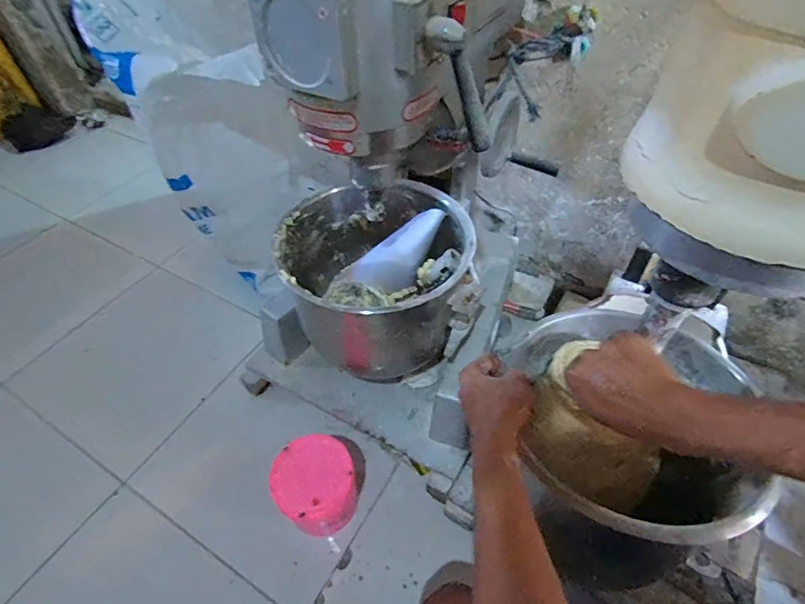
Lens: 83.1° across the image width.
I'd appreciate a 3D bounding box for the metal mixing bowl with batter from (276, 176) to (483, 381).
[{"bbox_3d":[-0.036,-0.039,0.717,0.273,0.174,0.266,-1,49,2],"label":"metal mixing bowl with batter"}]

